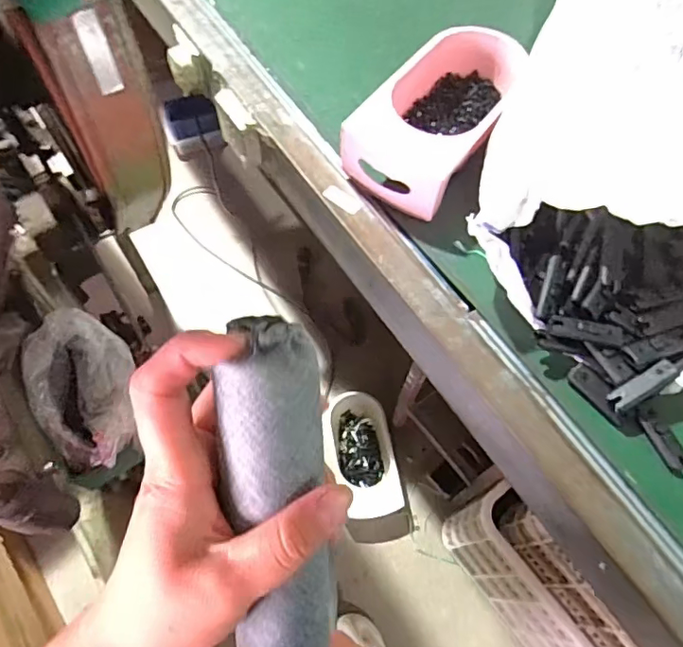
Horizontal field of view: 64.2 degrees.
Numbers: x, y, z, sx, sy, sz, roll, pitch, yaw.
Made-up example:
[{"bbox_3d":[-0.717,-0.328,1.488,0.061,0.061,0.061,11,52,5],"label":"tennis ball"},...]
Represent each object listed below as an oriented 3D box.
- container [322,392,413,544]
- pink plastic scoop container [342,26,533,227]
[{"bbox_3d":[0.060,0.367,1.410,0.177,0.120,0.369,-12,65,-8],"label":"container"},{"bbox_3d":[0.151,-0.304,0.770,0.153,0.091,0.323,33,67,13],"label":"pink plastic scoop container"}]

